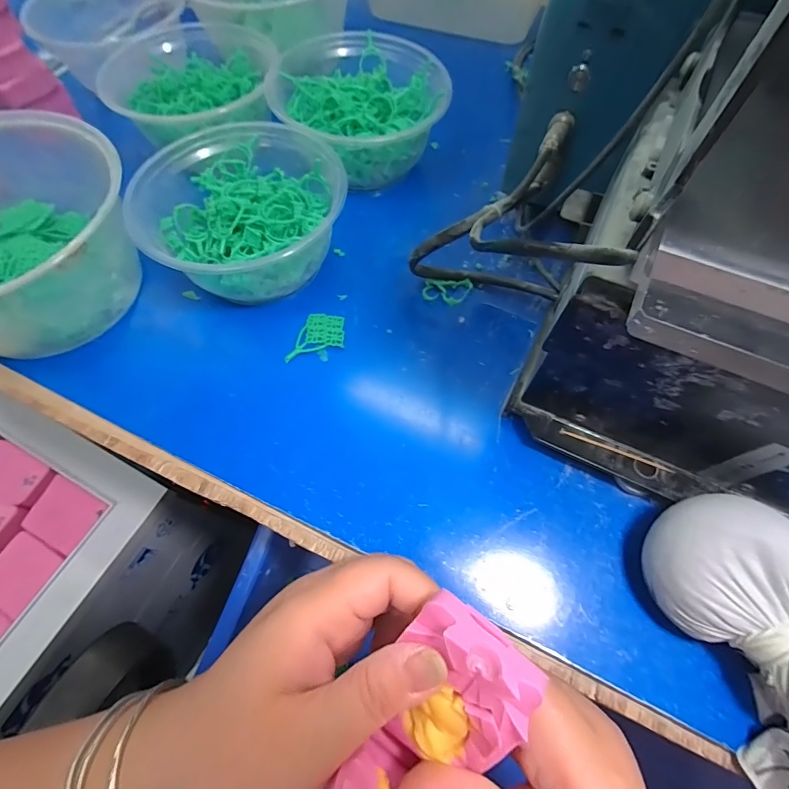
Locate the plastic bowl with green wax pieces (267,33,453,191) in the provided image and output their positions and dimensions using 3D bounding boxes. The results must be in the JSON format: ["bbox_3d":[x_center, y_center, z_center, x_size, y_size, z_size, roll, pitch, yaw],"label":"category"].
[{"bbox_3d":[-0.026,-0.226,0.333,0.128,0.055,0.119,0,64,0],"label":"plastic bowl with green wax pieces"}]

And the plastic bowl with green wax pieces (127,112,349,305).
[{"bbox_3d":[-0.105,-0.127,0.292,0.128,0.054,0.126,0,64,0],"label":"plastic bowl with green wax pieces"}]

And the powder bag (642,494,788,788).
[{"bbox_3d":[0.164,0.119,0.174,0.057,0.051,0.148,-20,65,-9],"label":"powder bag"}]

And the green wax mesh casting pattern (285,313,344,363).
[{"bbox_3d":[-0.052,-0.039,0.281,0.036,0.005,0.035,0,64,0],"label":"green wax mesh casting pattern"}]

